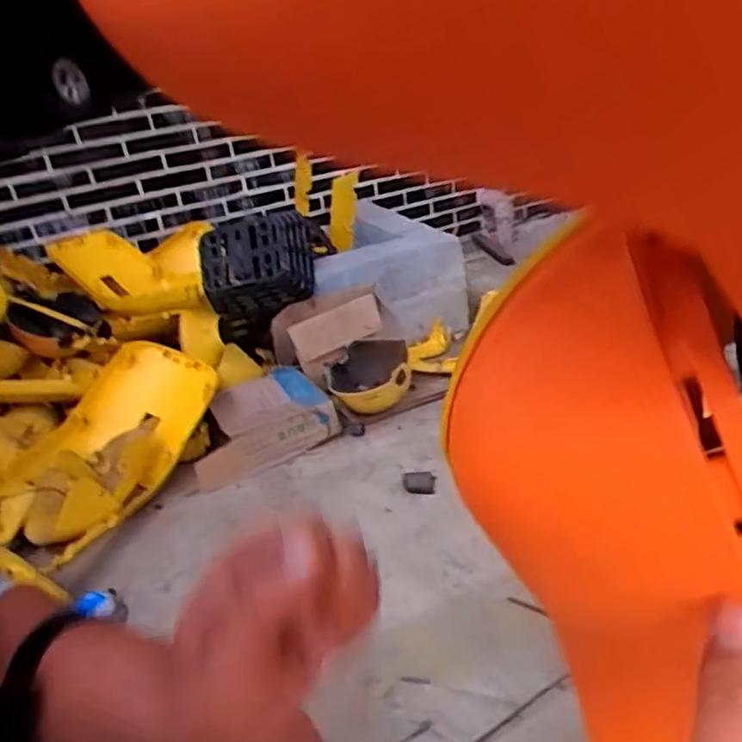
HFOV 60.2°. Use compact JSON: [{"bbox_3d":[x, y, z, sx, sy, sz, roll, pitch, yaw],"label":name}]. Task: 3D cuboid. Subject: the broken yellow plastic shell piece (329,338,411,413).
[{"bbox_3d":[-0.002,0.017,1.801,0.228,0.127,0.252,-10,27,-2],"label":"broken yellow plastic shell piece"}]

